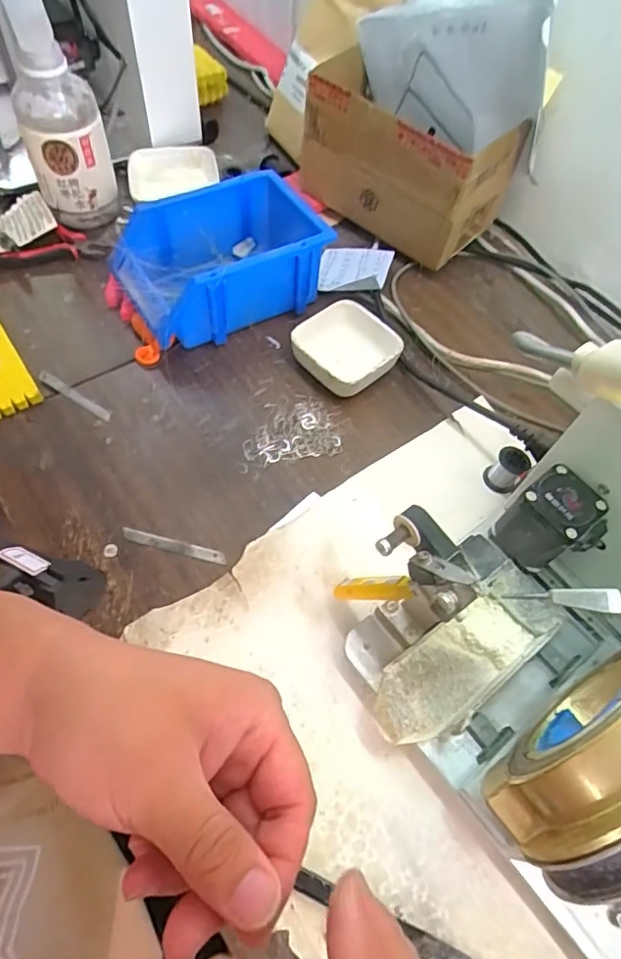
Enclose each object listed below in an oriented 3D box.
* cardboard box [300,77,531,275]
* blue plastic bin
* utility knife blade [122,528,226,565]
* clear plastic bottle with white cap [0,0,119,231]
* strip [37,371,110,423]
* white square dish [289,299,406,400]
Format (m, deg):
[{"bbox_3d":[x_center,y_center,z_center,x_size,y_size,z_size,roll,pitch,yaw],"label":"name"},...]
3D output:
[{"bbox_3d":[0.095,-0.332,0.595,0.207,0.136,0.102,35,63,16],"label":"cardboard box"},{"bbox_3d":[-0.085,-0.213,0.537,0.195,0.084,0.134,-25,64,-18],"label":"blue plastic bin"},{"bbox_3d":[-0.104,0.050,0.420,0.080,0.004,0.011,14,59,4],"label":"utility knife blade"},{"bbox_3d":[-0.244,-0.354,0.526,0.076,0.190,0.069,-18,62,-15],"label":"clear plastic bottle with white cap"},{"bbox_3d":[-0.208,-0.074,0.483,0.080,0.006,0.010,30,61,13],"label":"strip"},{"bbox_3d":[0.031,-0.122,0.521,0.085,0.035,0.089,-34,67,-22],"label":"white square dish"}]

